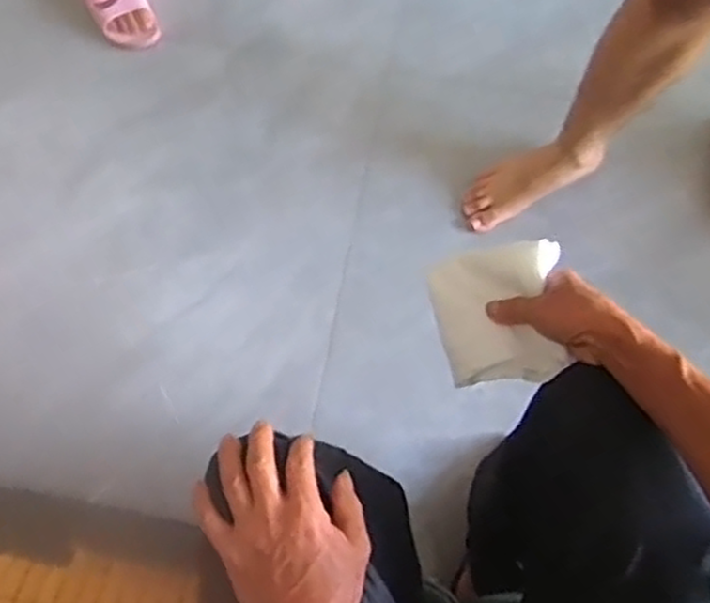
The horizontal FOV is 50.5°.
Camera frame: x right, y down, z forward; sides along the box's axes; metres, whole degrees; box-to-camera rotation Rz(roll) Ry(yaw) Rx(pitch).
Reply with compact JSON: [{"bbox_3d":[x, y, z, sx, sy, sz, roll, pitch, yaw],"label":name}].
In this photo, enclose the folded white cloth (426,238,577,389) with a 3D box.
[{"bbox_3d":[0.129,0.013,0.691,0.122,0.012,0.121,-9,86,31],"label":"folded white cloth"}]

